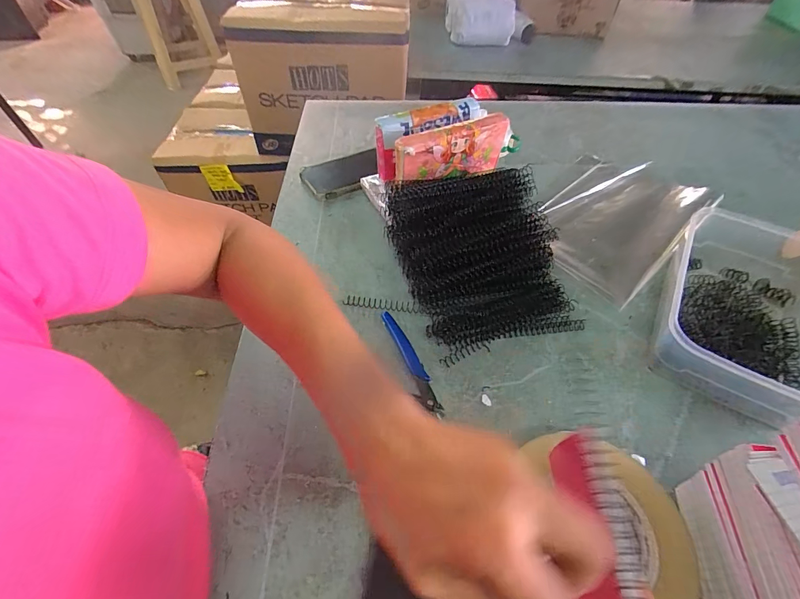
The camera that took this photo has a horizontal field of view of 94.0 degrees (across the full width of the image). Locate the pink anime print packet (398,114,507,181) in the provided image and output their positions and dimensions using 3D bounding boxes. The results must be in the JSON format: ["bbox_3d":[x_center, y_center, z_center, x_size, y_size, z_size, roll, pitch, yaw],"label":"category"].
[{"bbox_3d":[0.066,-0.194,0.488,0.162,0.066,0.032,-23,57,-17],"label":"pink anime print packet"}]

